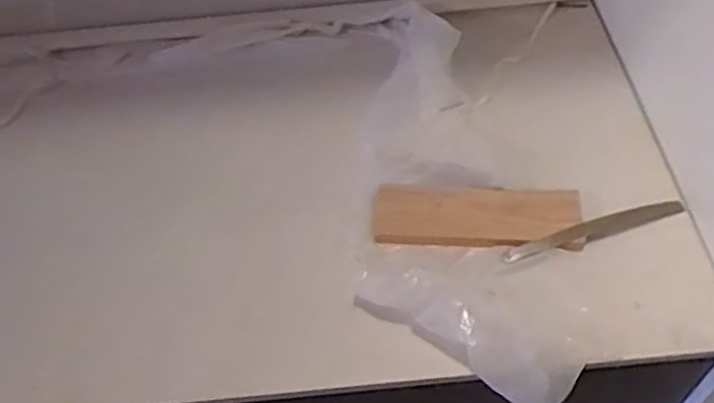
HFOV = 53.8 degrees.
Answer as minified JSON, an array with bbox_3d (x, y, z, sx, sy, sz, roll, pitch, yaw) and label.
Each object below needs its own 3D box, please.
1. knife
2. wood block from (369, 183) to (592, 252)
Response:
[{"bbox_3d":[0.268,0.031,0.792,0.220,0.011,0.023,-17,54,-9],"label":"knife"},{"bbox_3d":[0.135,0.015,0.796,0.227,0.019,0.068,2,53,5],"label":"wood block"}]

